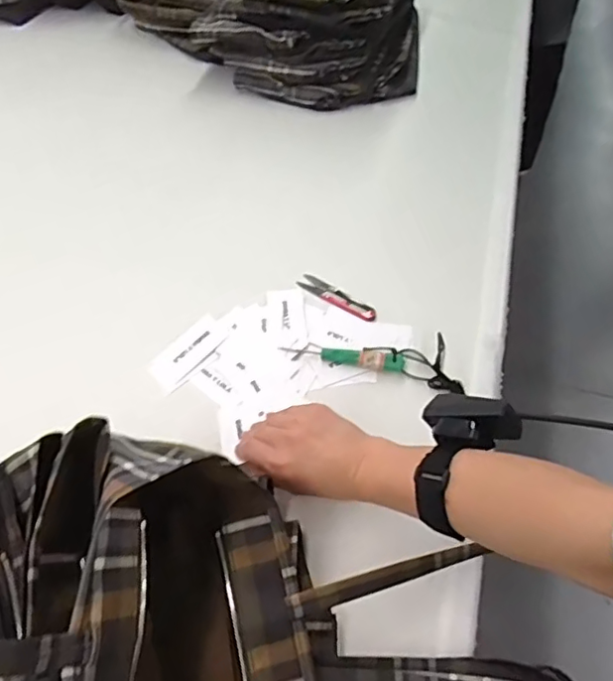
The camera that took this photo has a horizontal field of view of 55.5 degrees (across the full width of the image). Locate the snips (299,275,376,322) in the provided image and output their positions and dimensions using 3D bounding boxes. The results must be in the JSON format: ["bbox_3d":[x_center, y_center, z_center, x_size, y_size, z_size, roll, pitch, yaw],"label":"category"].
[{"bbox_3d":[0.038,-0.051,0.691,0.107,0.015,0.035,36,58,23],"label":"snips"}]

